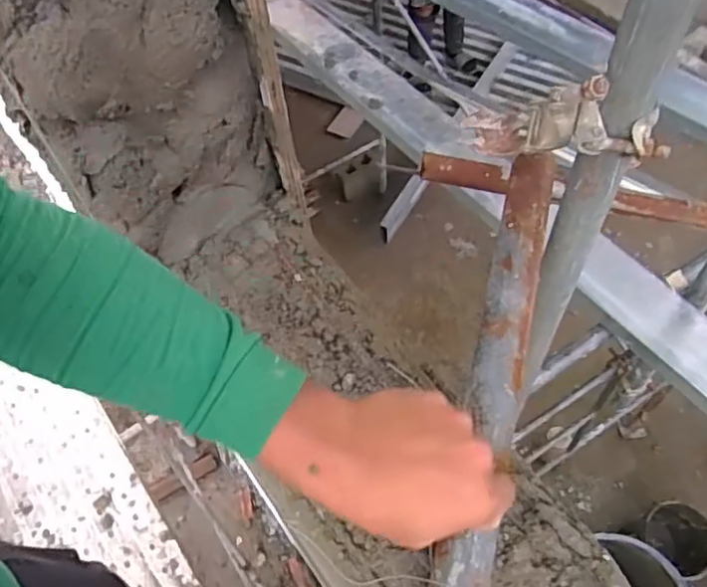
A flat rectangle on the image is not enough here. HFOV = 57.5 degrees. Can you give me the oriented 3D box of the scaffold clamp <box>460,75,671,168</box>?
[{"bbox_3d":[0.187,-0.151,0.589,0.066,0.100,0.184,-41,24,-19],"label":"scaffold clamp"}]

